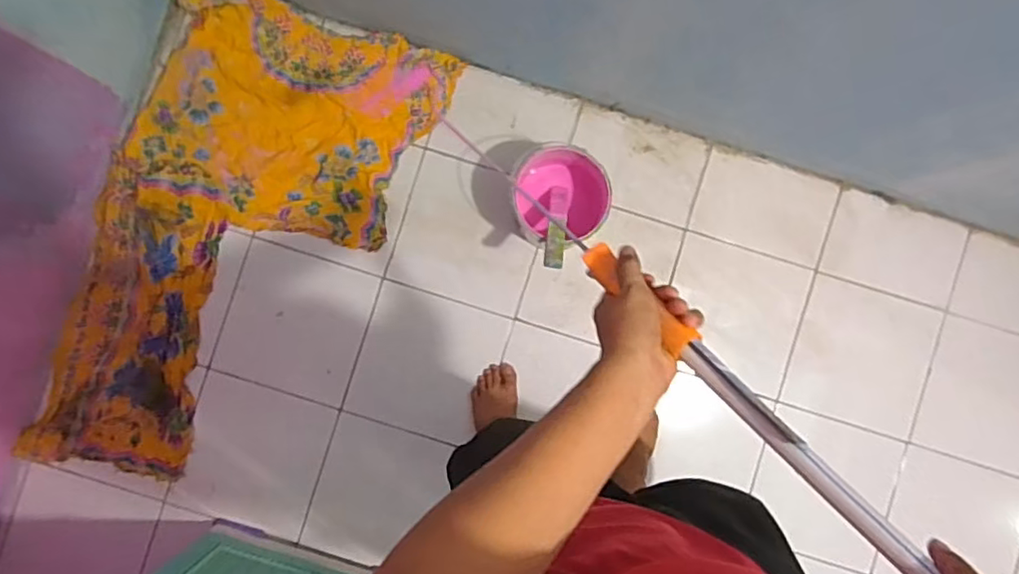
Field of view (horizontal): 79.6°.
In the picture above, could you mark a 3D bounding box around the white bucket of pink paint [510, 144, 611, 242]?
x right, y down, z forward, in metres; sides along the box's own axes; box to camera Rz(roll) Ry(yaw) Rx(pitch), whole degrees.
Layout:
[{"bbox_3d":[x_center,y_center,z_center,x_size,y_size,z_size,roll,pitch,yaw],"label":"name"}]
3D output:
[{"bbox_3d":[0.102,-0.182,1.195,0.176,0.199,0.173,0,88,-1],"label":"white bucket of pink paint"}]

